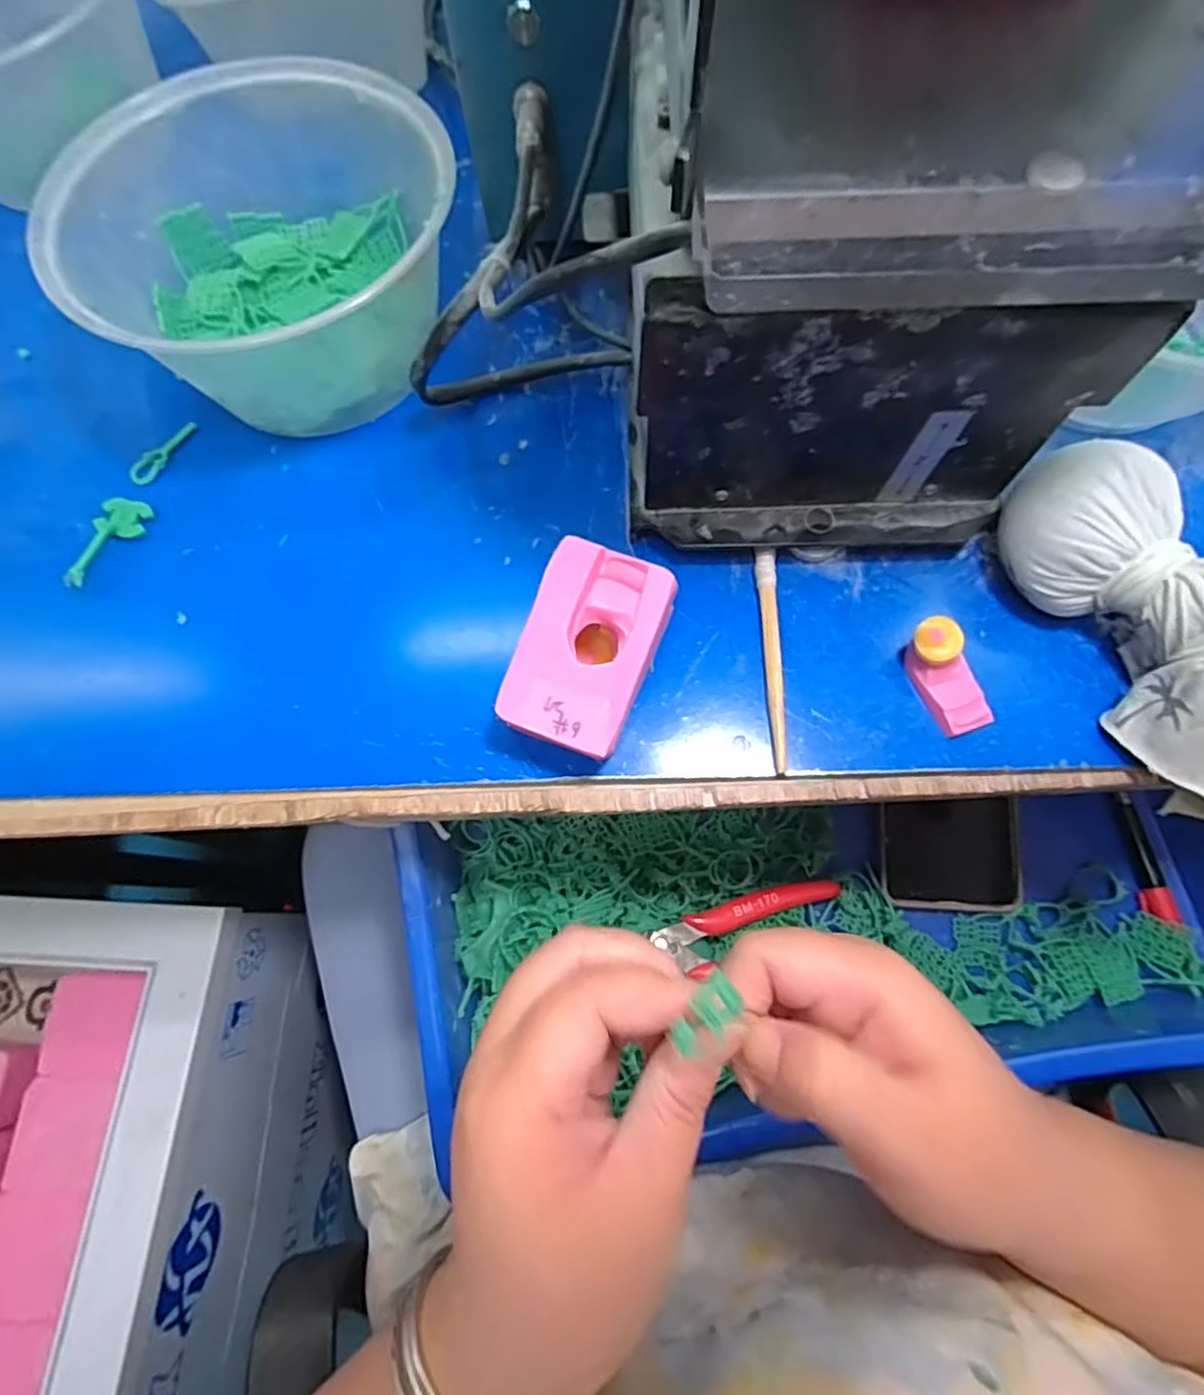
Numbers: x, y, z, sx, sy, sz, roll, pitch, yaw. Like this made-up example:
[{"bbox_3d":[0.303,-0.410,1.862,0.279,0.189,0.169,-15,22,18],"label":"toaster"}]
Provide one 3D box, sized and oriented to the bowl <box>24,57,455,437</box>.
[{"bbox_3d":[-0.148,-0.205,0.299,0.159,0.077,0.144,-18,72,-5],"label":"bowl"}]

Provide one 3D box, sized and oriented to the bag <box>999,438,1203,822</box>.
[{"bbox_3d":[0.208,-0.027,0.241,0.055,0.048,0.145,-25,72,-7],"label":"bag"}]

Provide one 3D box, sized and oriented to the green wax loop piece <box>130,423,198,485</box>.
[{"bbox_3d":[-0.211,-0.119,0.309,0.012,0.004,0.040,32,75,11],"label":"green wax loop piece"}]

